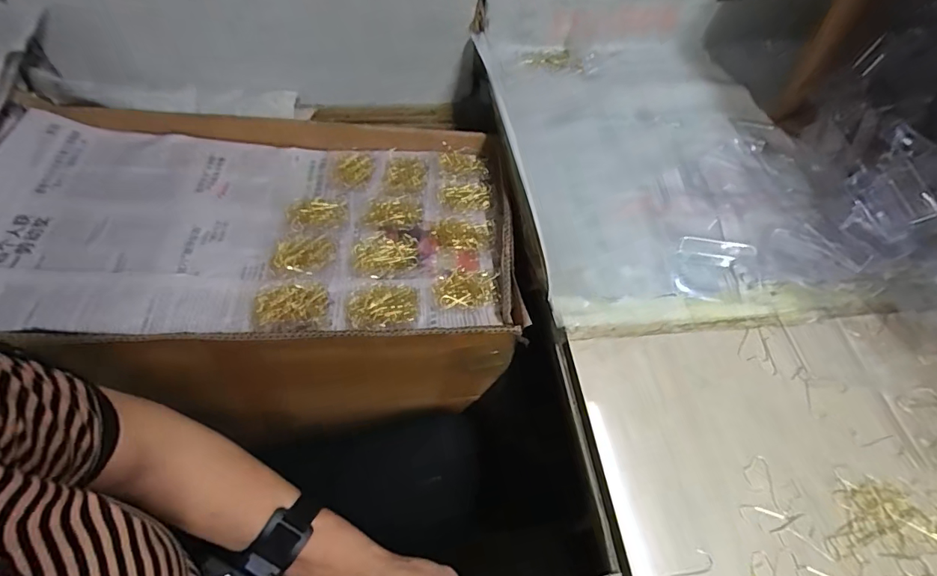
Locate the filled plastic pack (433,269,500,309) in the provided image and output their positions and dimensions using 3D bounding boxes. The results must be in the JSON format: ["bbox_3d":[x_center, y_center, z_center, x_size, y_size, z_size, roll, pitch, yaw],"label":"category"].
[{"bbox_3d":[-0.002,0.001,0.484,0.065,0.010,0.044,-3,55,-7],"label":"filled plastic pack"}]

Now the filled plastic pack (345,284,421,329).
[{"bbox_3d":[-0.083,0.017,0.458,0.070,0.010,0.053,-12,57,-13],"label":"filled plastic pack"}]

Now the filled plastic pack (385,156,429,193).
[{"bbox_3d":[-0.078,-0.145,0.590,0.050,0.009,0.069,2,56,-1],"label":"filled plastic pack"}]

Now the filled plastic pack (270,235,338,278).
[{"bbox_3d":[-0.174,-0.035,0.495,0.066,0.005,0.052,-11,56,-12],"label":"filled plastic pack"}]

